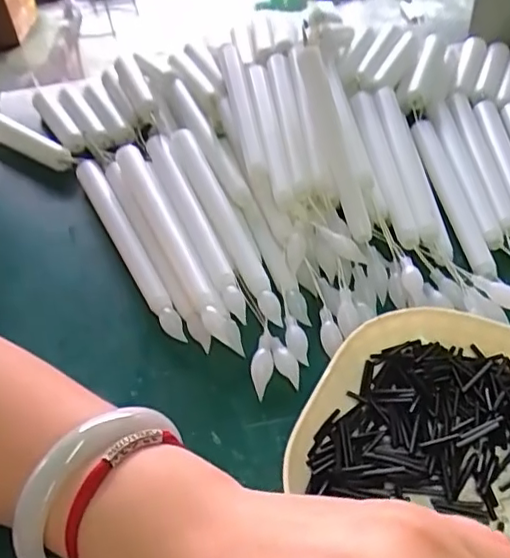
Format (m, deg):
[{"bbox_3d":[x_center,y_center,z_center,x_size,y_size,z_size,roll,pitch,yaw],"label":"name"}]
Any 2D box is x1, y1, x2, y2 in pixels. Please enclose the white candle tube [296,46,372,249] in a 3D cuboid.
[{"bbox_3d":[0.048,-0.088,0.361,0.015,0.021,0.151,-10,66,-4],"label":"white candle tube"}]

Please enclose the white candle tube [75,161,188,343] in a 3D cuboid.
[{"bbox_3d":[-0.080,-0.024,0.363,0.015,0.014,0.175,-23,47,-17],"label":"white candle tube"}]

